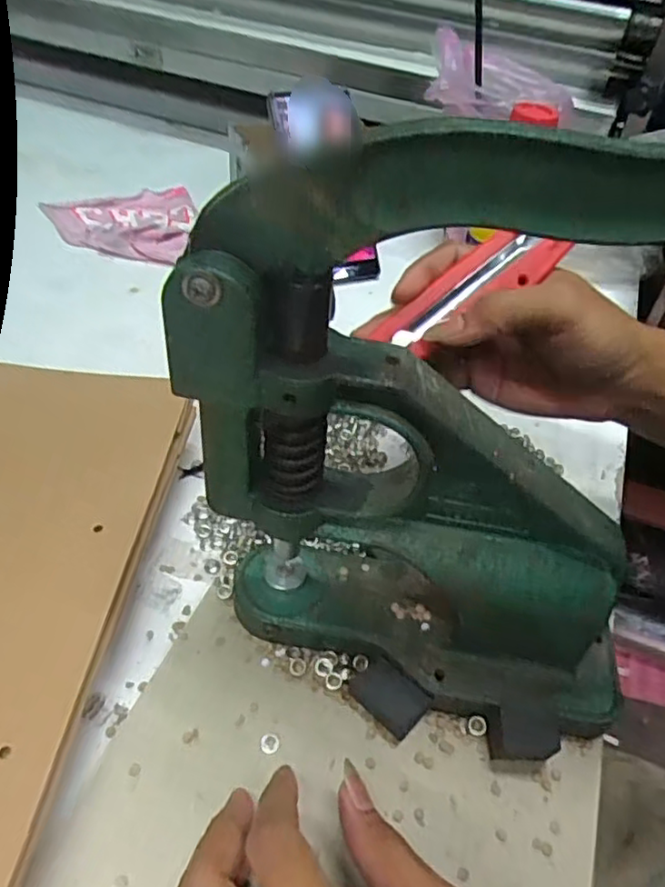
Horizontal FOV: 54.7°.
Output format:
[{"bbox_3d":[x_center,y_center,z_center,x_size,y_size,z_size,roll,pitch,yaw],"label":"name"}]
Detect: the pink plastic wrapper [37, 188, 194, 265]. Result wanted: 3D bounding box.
[{"bbox_3d":[-0.197,-0.211,0.610,0.135,0.019,0.141,-9,47,-16],"label":"pink plastic wrapper"}]

